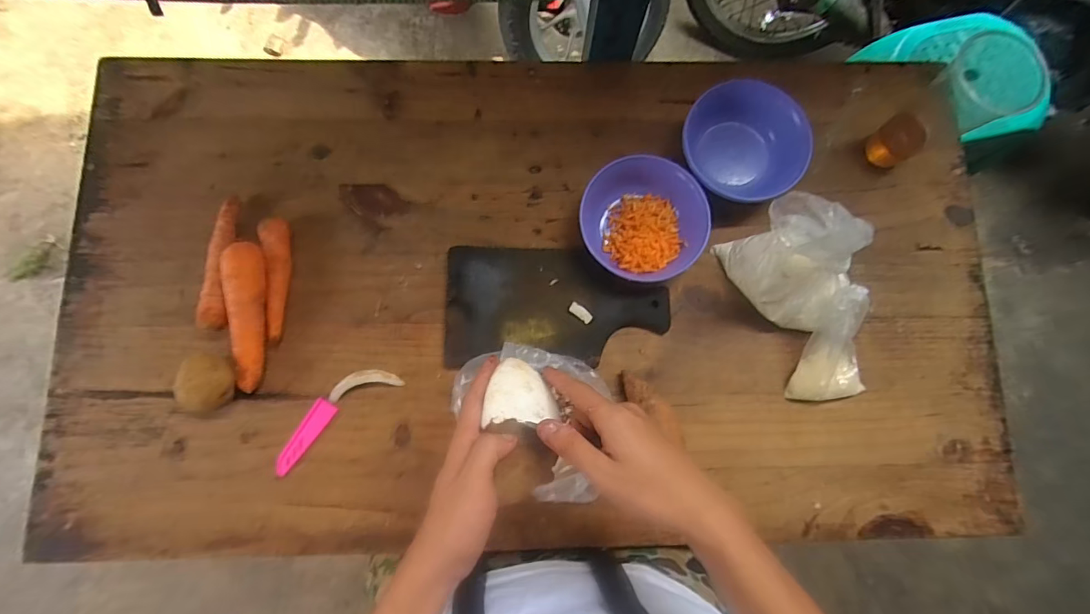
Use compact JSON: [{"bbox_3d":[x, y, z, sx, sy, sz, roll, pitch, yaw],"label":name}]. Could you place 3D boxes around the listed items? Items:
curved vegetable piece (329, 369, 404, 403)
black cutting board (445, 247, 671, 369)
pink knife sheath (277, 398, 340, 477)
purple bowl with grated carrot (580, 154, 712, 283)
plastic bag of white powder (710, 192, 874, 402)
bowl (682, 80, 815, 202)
[{"bbox_3d":[-0.202,0.084,0.527,0.078,0.013,0.026,-14,83,-2],"label":"curved vegetable piece"},{"bbox_3d":[0.014,-0.004,0.550,0.256,0.016,0.134,-1,83,0],"label":"black cutting board"},{"bbox_3d":[-0.266,0.144,0.521,0.023,0.004,0.094,35,84,4],"label":"pink knife sheath"},{"bbox_3d":[0.114,-0.099,0.553,0.139,0.051,0.142,0,83,0],"label":"purple bowl with grated carrot"},{"bbox_3d":[0.296,-0.006,0.499,0.105,0.132,0.228,-24,84,-3],"label":"plastic bag of white powder"},{"bbox_3d":[0.238,-0.195,0.578,0.143,0.053,0.144,0,83,0],"label":"bowl"}]

